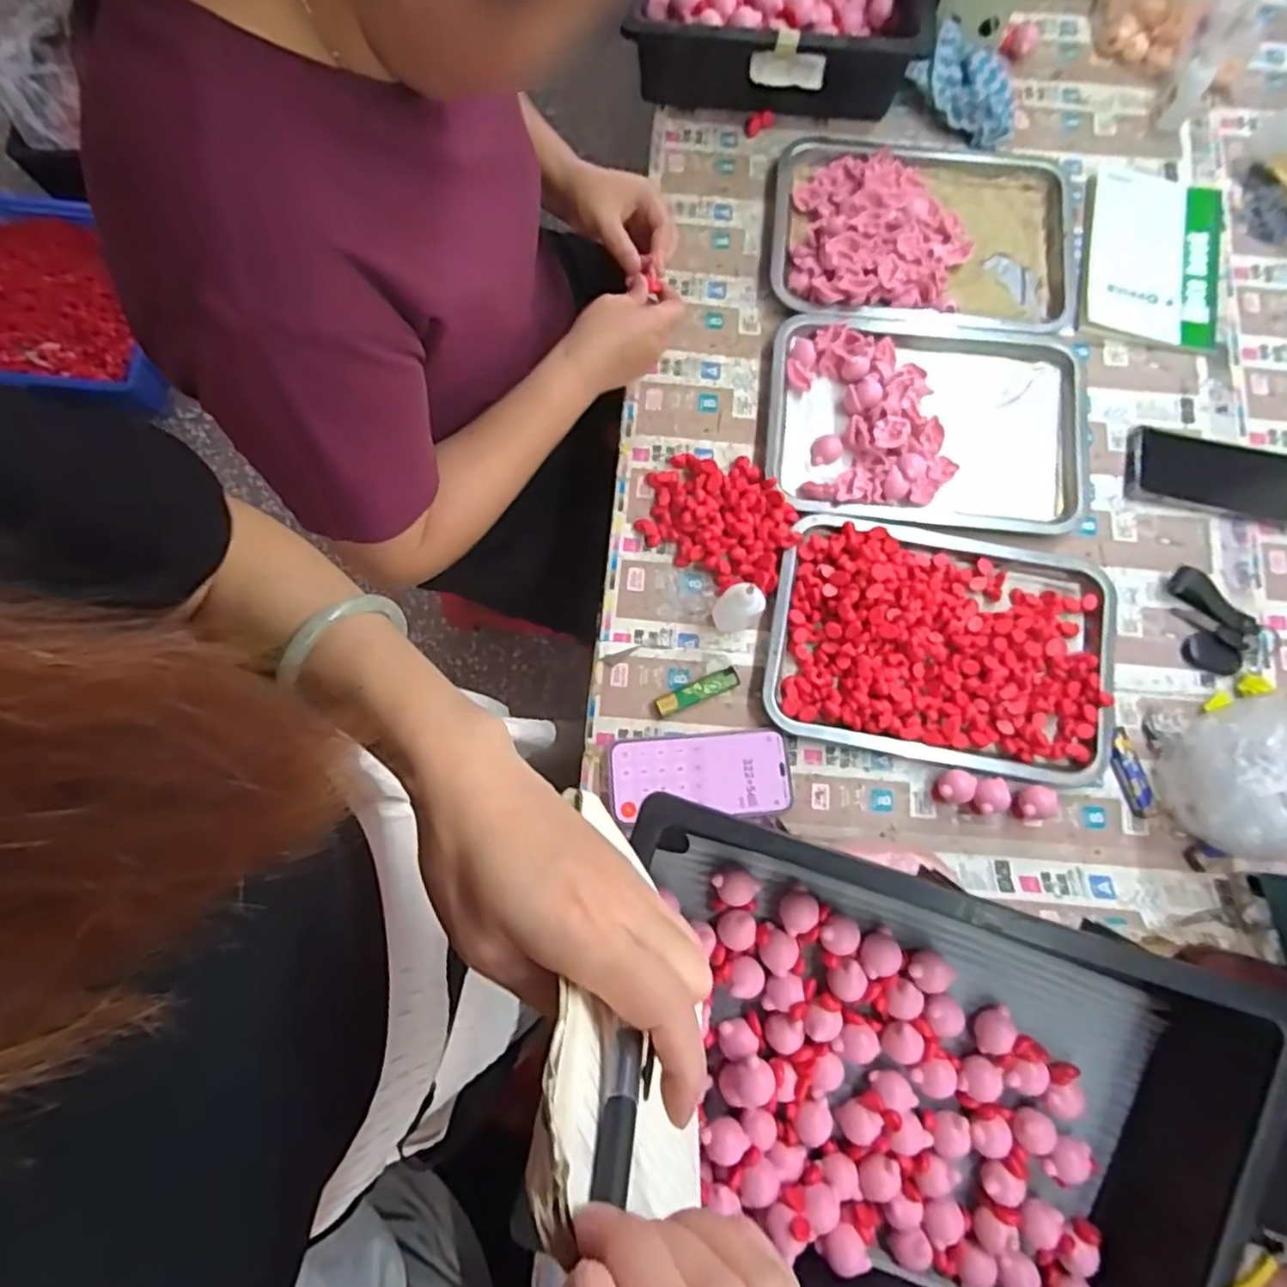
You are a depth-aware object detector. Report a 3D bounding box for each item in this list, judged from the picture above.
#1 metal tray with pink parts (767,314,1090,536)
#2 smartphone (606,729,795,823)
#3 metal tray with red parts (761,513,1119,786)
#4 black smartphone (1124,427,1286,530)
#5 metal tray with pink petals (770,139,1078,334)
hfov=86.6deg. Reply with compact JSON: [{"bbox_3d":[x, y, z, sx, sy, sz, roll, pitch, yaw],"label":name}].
[{"bbox_3d":[0.291,-0.223,0.684,0.319,0.029,0.224,6,76,-1],"label":"metal tray with pink parts"},{"bbox_3d":[0.049,0.118,0.611,0.156,0.014,0.073,-4,77,-3],"label":"smartphone"},{"bbox_3d":[0.278,0.002,0.631,0.320,0.036,0.218,9,76,0],"label":"metal tray with red parts"},{"bbox_3d":[0.570,-0.166,0.682,0.173,0.006,0.081,12,76,1],"label":"black smartphone"},{"bbox_3d":[0.307,-0.445,0.725,0.326,0.041,0.234,7,76,0],"label":"metal tray with pink petals"}]

